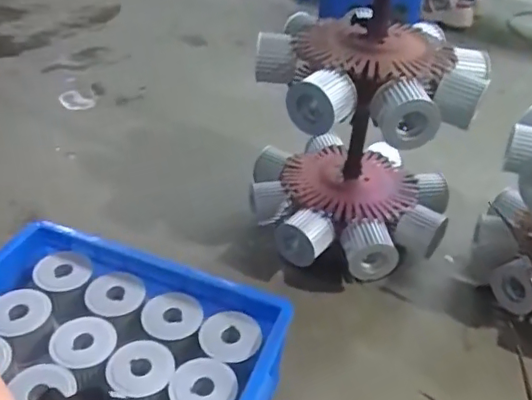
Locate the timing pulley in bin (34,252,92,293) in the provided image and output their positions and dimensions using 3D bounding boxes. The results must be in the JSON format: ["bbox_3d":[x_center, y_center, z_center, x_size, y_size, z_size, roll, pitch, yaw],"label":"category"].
[{"bbox_3d":[-0.283,0.097,0.790,0.074,0.016,0.065,-10,39,-18],"label":"timing pulley in bin"}]

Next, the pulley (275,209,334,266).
[{"bbox_3d":[0.062,0.060,0.910,0.082,0.072,0.054,20,40,20],"label":"pulley"}]

